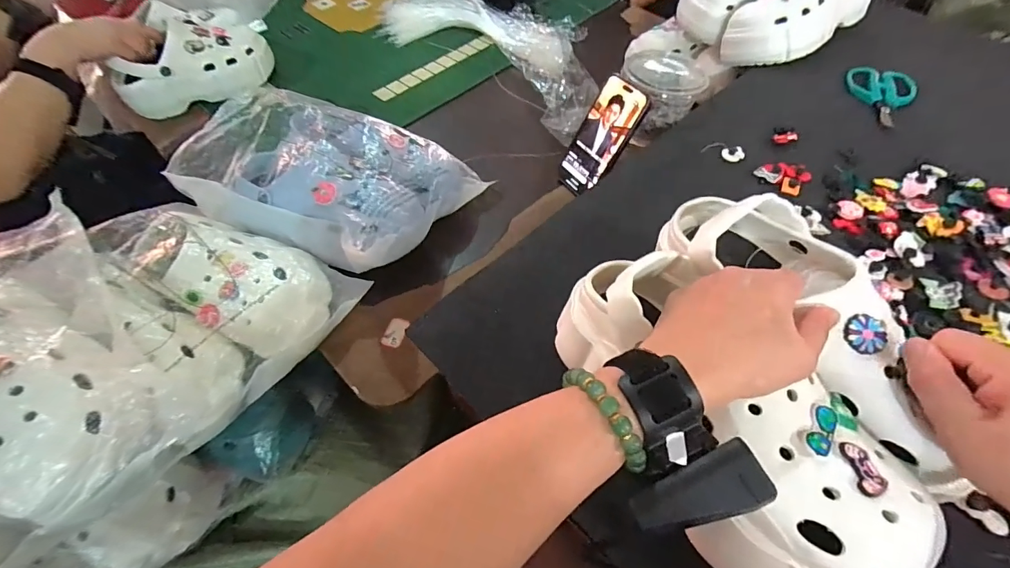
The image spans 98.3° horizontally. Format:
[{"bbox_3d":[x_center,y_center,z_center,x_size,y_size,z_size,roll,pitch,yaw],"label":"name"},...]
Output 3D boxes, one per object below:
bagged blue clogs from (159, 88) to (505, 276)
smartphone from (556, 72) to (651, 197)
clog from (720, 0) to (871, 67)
[{"bbox_3d":[-0.231,-0.148,0.579,0.314,0.115,0.217,20,58,15],"label":"bagged blue clogs"},{"bbox_3d":[0.132,-0.203,0.618,0.012,0.163,0.079,-2,47,-40],"label":"smartphone"},{"bbox_3d":[0.444,-0.430,0.647,0.218,0.131,0.121,-32,60,-19],"label":"clog"}]

